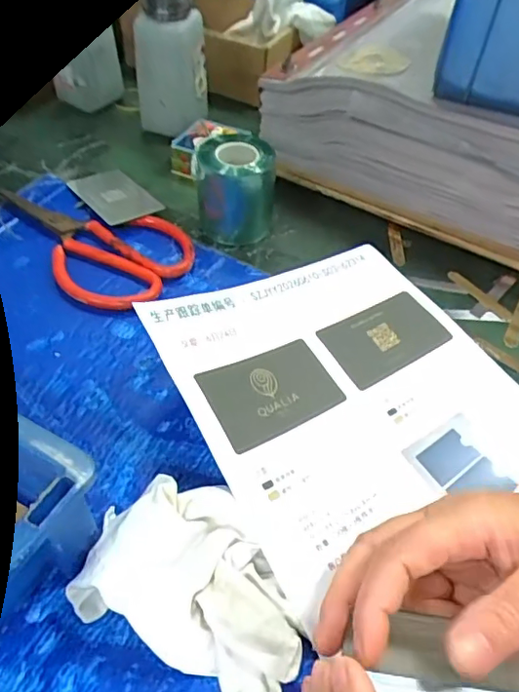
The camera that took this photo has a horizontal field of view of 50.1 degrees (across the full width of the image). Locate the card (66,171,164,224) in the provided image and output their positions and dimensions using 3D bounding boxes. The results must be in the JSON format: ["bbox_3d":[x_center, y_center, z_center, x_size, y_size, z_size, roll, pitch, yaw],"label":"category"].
[{"bbox_3d":[-0.123,-0.129,0.473,0.049,0.006,0.085,-28,53,-24],"label":"card"}]

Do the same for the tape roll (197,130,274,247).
[{"bbox_3d":[-0.018,-0.125,0.440,0.054,0.070,0.054,2,50,-3],"label":"tape roll"}]

